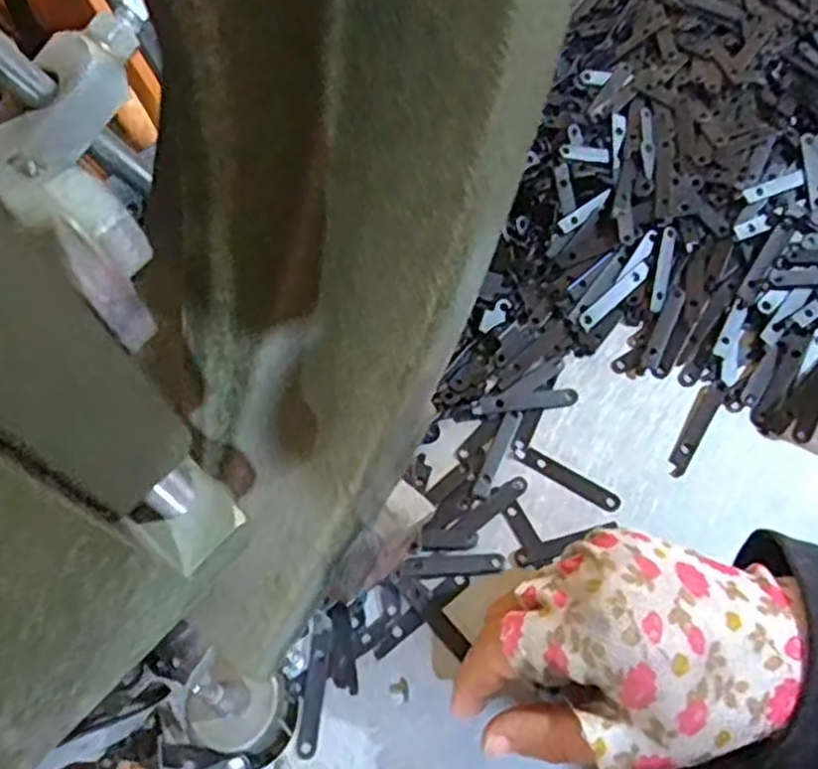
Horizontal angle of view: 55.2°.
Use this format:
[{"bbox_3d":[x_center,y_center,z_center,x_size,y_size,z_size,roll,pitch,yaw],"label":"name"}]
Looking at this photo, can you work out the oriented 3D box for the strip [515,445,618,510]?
[{"bbox_3d":[0.077,0.044,0.375,0.051,0.004,0.009,30,70,16],"label":"strip"}]

